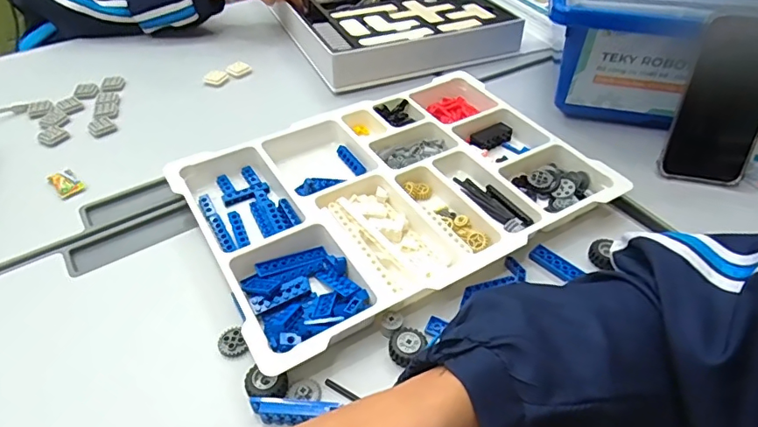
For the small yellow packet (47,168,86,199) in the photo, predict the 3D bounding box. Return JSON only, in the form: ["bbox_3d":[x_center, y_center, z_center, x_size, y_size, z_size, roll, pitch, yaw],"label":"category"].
[{"bbox_3d":[-0.326,-0.033,0.519,0.025,0.010,0.039,-34,53,-31],"label":"small yellow packet"}]

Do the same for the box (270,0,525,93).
[{"bbox_3d":[-0.015,-0.377,0.856,0.307,0.050,0.511,-14,45,-14],"label":"box"}]

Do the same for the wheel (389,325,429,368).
[{"bbox_3d":[0.020,0.102,0.379,0.025,0.014,0.030,32,52,30],"label":"wheel"}]

